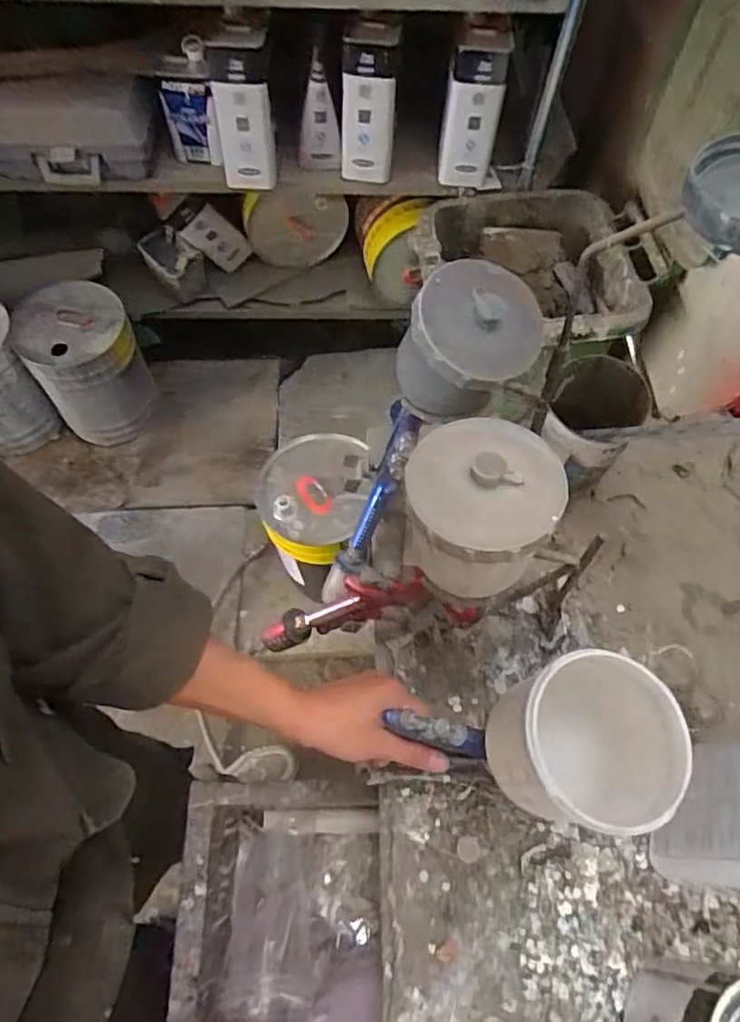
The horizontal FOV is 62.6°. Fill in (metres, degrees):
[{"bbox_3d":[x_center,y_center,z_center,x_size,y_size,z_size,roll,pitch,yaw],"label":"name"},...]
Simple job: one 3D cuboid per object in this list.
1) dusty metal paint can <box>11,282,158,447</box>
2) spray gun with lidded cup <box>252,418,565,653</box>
[{"bbox_3d":[-0.726,-0.374,1.605,0.252,0.360,0.256,0,62,0],"label":"dusty metal paint can"},{"bbox_3d":[0.028,0.054,0.533,0.150,0.372,0.100,14,60,-19],"label":"spray gun with lidded cup"}]

